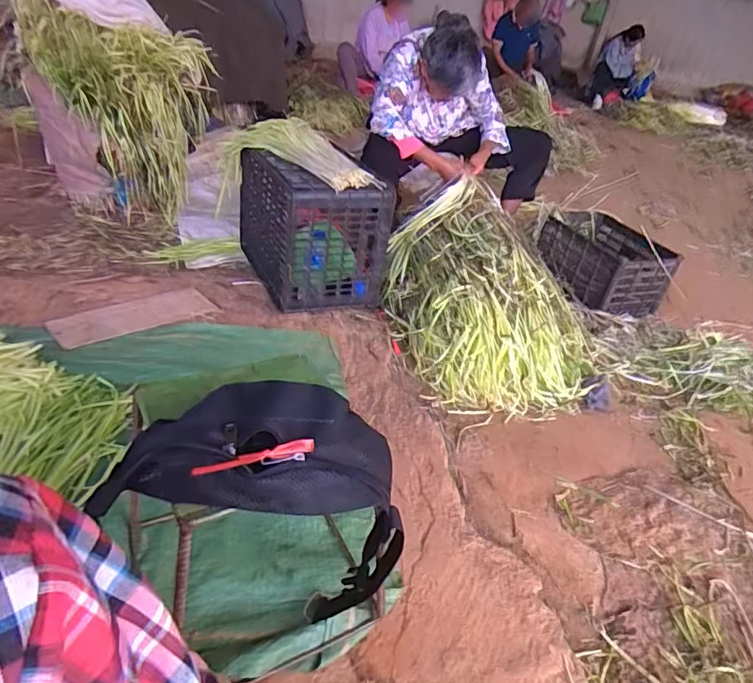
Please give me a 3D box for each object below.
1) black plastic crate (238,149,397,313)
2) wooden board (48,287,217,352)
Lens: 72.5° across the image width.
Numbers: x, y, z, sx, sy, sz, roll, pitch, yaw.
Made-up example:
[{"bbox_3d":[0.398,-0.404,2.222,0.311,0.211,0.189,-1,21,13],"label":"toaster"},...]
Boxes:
[{"bbox_3d":[-0.180,-0.322,1.417,0.279,0.317,0.412,-8,39,-28],"label":"black plastic crate"},{"bbox_3d":[-0.562,-0.063,1.201,0.350,0.012,0.116,-23,52,-41],"label":"wooden board"}]

